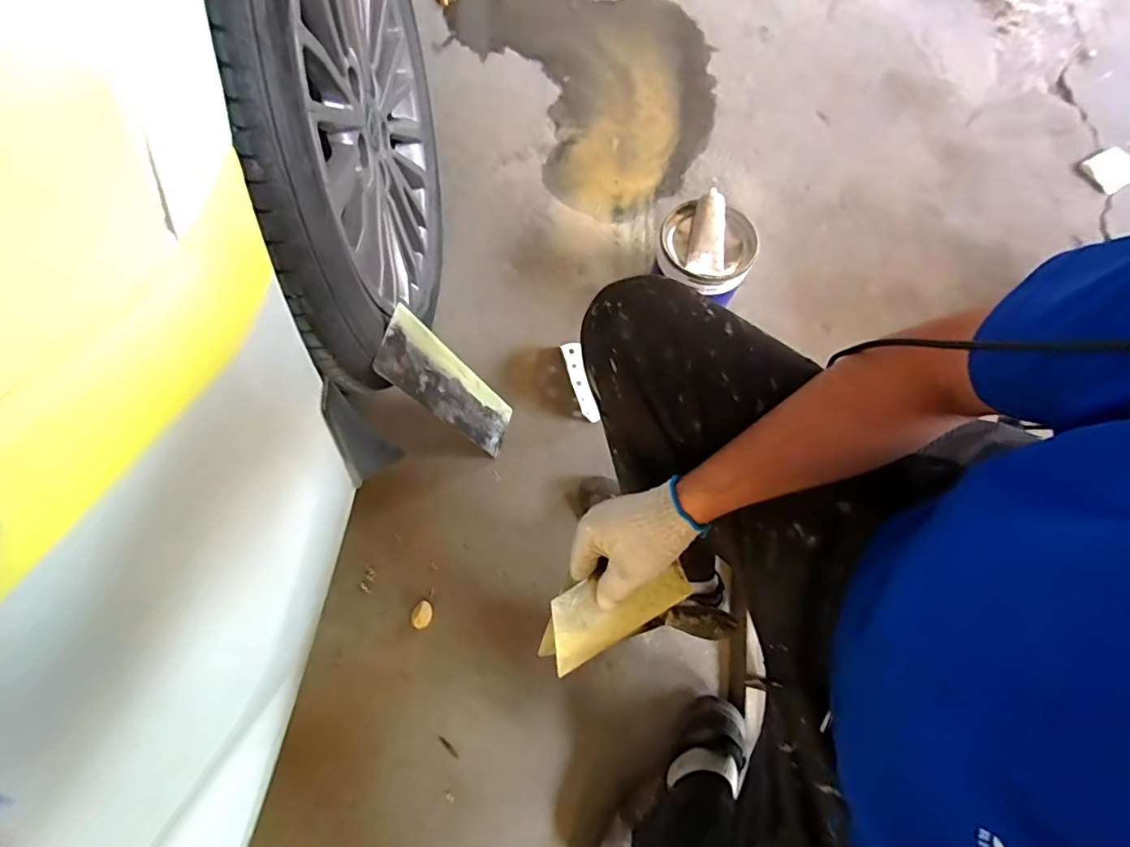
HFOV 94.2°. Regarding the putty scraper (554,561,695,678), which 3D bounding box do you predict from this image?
[{"bbox_3d":[0.047,0.165,0.481,0.141,0.008,0.073,-31,108,-12],"label":"putty scraper"}]

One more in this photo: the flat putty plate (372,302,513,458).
[{"bbox_3d":[-0.151,-0.045,0.728,0.010,0.301,0.090,7,71,24],"label":"flat putty plate"}]

